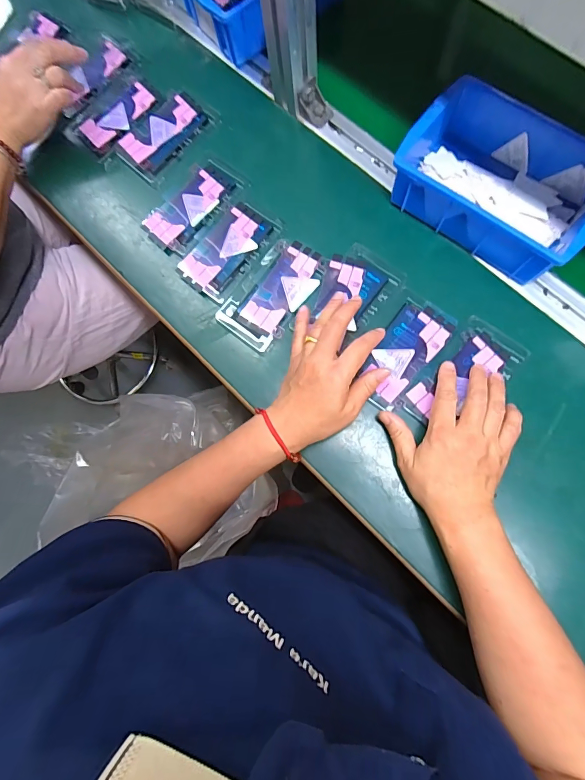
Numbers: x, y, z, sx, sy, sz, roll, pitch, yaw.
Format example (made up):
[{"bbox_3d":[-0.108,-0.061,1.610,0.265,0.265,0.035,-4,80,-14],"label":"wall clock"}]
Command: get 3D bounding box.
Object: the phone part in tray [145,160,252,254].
[{"bbox_3d":[-0.122,-0.225,0.462,0.072,0.009,0.127,43,89,9],"label":"phone part in tray"}]

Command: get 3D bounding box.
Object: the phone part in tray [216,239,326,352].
[{"bbox_3d":[-0.022,-0.112,0.432,0.073,0.004,0.128,37,88,9],"label":"phone part in tray"}]

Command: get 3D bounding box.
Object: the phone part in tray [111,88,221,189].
[{"bbox_3d":[-0.161,-0.325,0.477,0.076,0.010,0.123,40,89,9],"label":"phone part in tray"}]

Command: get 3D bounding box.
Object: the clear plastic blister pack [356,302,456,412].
[{"bbox_3d":[0.122,-0.040,0.407,0.059,0.008,0.121,34,88,9],"label":"clear plastic blister pack"}]

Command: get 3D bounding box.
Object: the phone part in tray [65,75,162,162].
[{"bbox_3d":[-0.230,-0.358,0.490,0.117,0.005,0.073,-42,81,0],"label":"phone part in tray"}]

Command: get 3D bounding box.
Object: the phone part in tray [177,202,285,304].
[{"bbox_3d":[-0.073,-0.167,0.448,0.071,0.013,0.121,39,89,9],"label":"phone part in tray"}]

